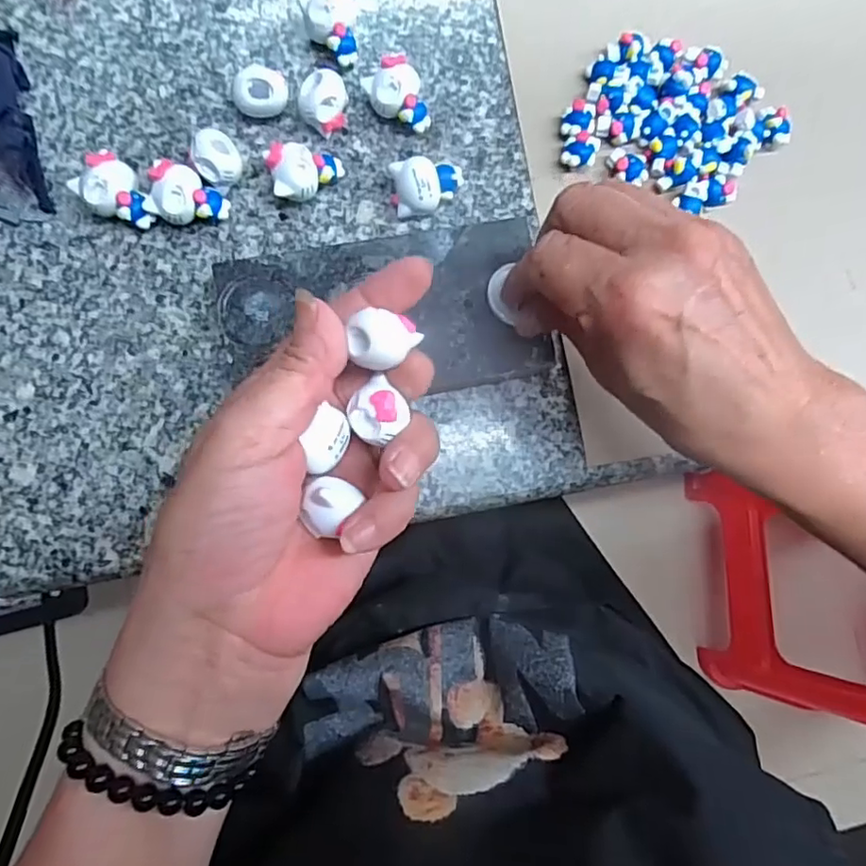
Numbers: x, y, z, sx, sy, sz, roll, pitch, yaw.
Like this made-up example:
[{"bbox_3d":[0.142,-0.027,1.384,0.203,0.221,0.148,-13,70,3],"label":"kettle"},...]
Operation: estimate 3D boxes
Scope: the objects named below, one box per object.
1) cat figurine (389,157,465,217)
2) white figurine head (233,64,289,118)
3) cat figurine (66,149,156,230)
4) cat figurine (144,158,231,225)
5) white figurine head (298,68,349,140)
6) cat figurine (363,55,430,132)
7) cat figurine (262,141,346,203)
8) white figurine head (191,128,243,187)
[{"bbox_3d":[-0.003,-0.119,0.286,0.035,0.022,0.021,-6,85,-7],"label":"cat figurine"},{"bbox_3d":[-0.083,-0.162,0.283,0.025,0.021,0.017,-23,87,-8],"label":"white figurine head"},{"bbox_3d":[-0.146,-0.108,0.270,0.025,0.020,0.034,-42,90,-9],"label":"cat figurine"},{"bbox_3d":[-0.114,-0.110,0.274,0.033,0.020,0.025,10,83,-5],"label":"cat figurine"},{"bbox_3d":[-0.053,-0.159,0.286,0.020,0.020,0.023,25,82,-3],"label":"white figurine head"},{"bbox_3d":[-0.016,-0.164,0.290,0.024,0.022,0.034,-41,89,-9],"label":"cat figurine"},{"bbox_3d":[-0.061,-0.123,0.281,0.034,0.021,0.025,-2,84,-7],"label":"cat figurine"},{"bbox_3d":[-0.101,-0.128,0.277,0.022,0.022,0.024,1,84,-6],"label":"white figurine head"}]

